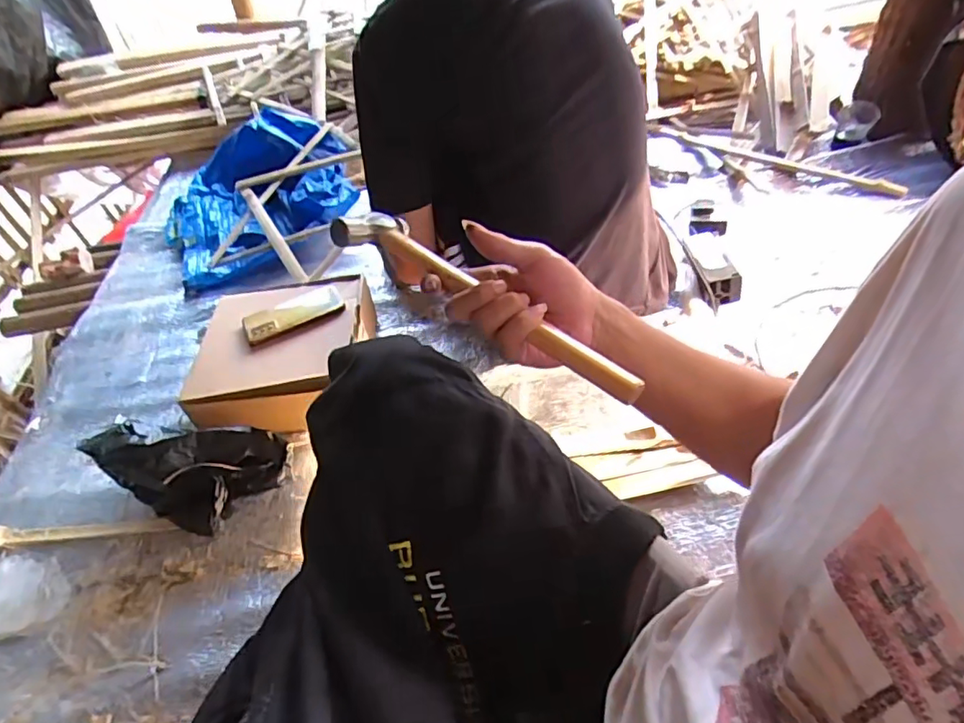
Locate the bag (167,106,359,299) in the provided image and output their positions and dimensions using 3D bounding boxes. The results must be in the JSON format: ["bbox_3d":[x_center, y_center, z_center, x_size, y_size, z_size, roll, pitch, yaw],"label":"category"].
[{"bbox_3d":[-0.526,-0.401,1.327,0.458,0.080,0.523,-35,56,-6],"label":"bag"}]

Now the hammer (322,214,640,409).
[{"bbox_3d":[0.002,-0.050,0.427,0.267,0.025,0.061,34,55,20],"label":"hammer"}]

